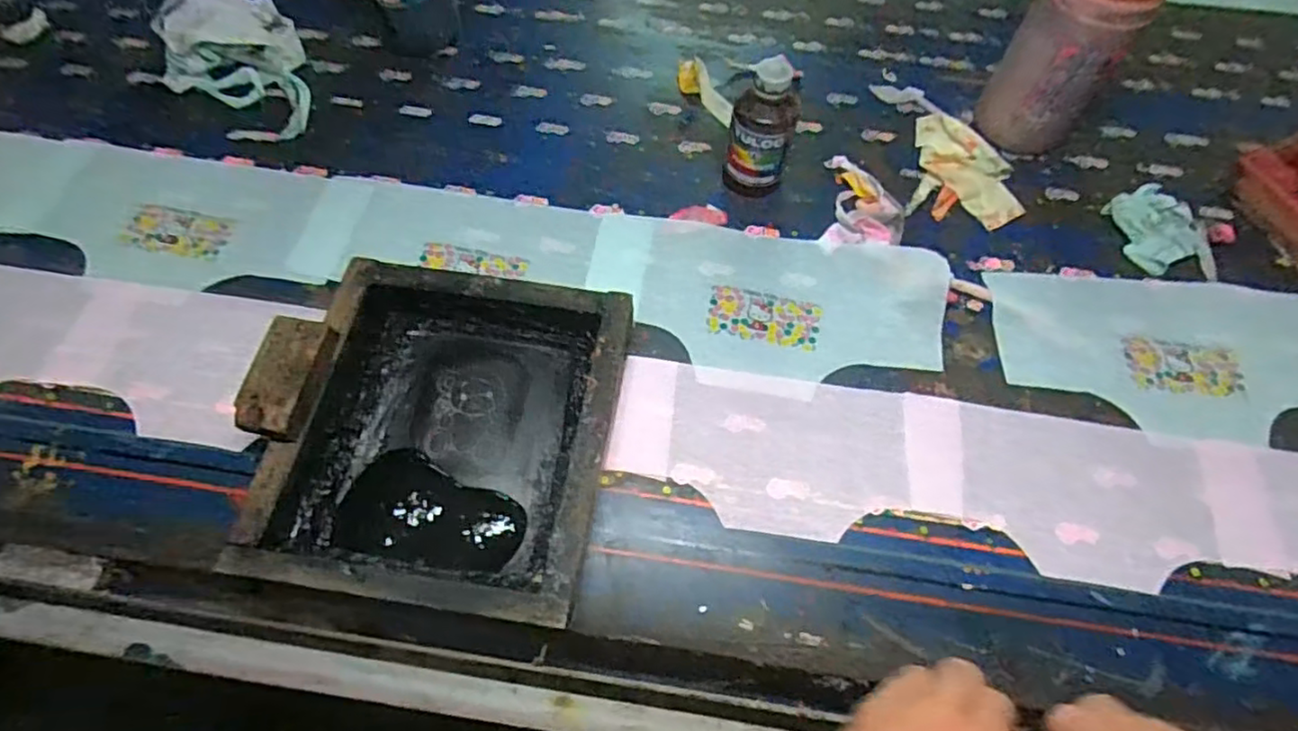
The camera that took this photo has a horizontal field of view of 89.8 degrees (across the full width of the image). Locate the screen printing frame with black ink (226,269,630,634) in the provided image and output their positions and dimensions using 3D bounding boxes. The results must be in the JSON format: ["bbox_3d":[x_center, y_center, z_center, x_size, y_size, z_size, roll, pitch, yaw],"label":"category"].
[{"bbox_3d":[-0.163,0.045,0.497,0.258,0.068,0.258,8,62,4],"label":"screen printing frame with black ink"}]

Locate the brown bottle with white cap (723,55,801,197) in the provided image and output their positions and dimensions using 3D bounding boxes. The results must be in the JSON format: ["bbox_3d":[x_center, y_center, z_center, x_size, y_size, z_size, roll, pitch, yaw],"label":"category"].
[{"bbox_3d":[0.104,-0.216,0.606,0.062,0.125,0.053,12,62,6],"label":"brown bottle with white cap"}]

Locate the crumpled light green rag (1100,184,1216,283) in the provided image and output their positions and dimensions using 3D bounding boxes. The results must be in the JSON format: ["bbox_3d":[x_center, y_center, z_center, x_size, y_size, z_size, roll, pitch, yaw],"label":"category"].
[{"bbox_3d":[0.496,-0.131,0.631,0.074,0.024,0.104,-10,62,-6],"label":"crumpled light green rag"}]

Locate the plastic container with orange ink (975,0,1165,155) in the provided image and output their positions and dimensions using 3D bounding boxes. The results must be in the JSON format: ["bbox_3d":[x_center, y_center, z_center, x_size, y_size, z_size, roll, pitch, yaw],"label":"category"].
[{"bbox_3d":[0.393,-0.290,0.628,0.096,0.164,0.083,30,65,15],"label":"plastic container with orange ink"}]

